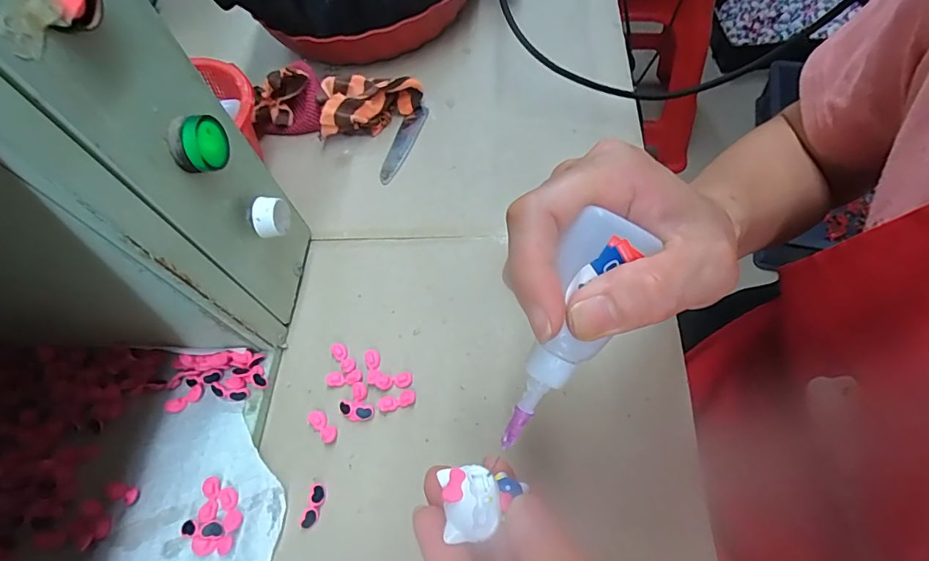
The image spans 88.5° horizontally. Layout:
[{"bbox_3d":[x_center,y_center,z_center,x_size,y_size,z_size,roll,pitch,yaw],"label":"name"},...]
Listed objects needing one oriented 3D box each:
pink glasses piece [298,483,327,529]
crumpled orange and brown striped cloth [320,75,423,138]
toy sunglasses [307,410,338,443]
[{"bbox_3d":[-0.090,0.134,0.284,0.010,0.004,0.025,6,61,10],"label":"pink glasses piece"},{"bbox_3d":[-0.087,-0.166,0.440,0.093,0.034,0.046,-17,60,-3],"label":"crumpled orange and brown striped cloth"},{"bbox_3d":[-0.092,0.093,0.307,0.011,0.004,0.025,-41,64,-16],"label":"toy sunglasses"}]

